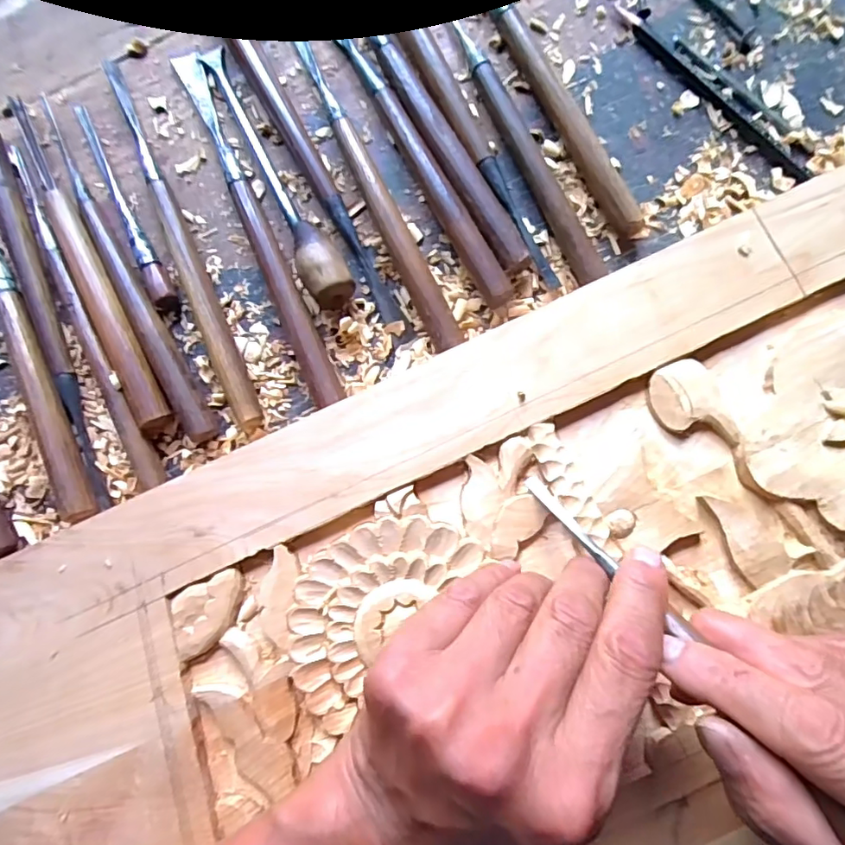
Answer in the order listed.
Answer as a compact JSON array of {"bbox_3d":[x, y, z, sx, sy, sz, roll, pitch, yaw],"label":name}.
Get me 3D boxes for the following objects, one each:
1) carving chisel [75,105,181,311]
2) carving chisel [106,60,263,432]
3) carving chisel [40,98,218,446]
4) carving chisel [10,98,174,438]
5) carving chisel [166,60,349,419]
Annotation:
[{"bbox_3d":[-0.187,-0.137,0.339,0.011,0.011,0.151,-27,83,0],"label":"carving chisel"},{"bbox_3d":[-0.151,-0.110,0.331,0.021,0.018,0.249,-24,83,1],"label":"carving chisel"},{"bbox_3d":[-0.185,-0.096,0.332,0.018,0.014,0.241,-29,83,0],"label":"carving chisel"},{"bbox_3d":[-0.206,-0.099,0.333,0.022,0.014,0.226,-27,83,0],"label":"carving chisel"},{"bbox_3d":[-0.102,-0.122,0.329,0.017,0.019,0.247,-24,83,1],"label":"carving chisel"}]

